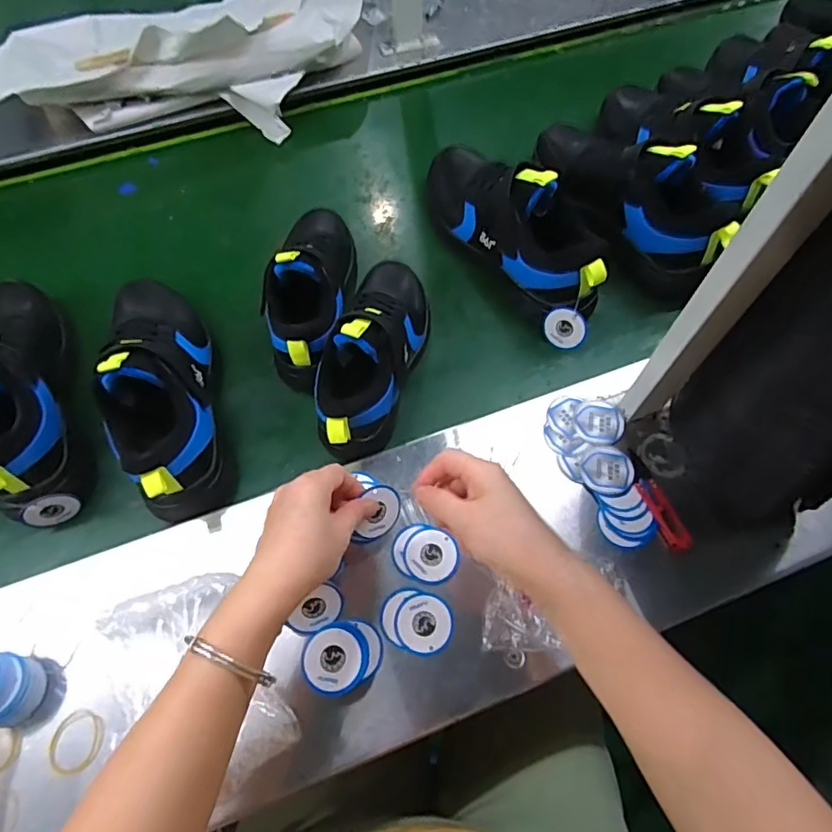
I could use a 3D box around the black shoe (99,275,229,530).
[{"bbox_3d":[-0.257,-0.046,0.535,0.092,0.126,0.295,-19,56,-7],"label":"black shoe"}]

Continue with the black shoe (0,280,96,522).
[{"bbox_3d":[-0.406,-0.036,0.536,0.084,0.128,0.281,-21,68,-8],"label":"black shoe"}]

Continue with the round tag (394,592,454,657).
[{"bbox_3d":[0.007,0.176,0.457,0.048,0.004,0.048,0,67,1],"label":"round tag"}]

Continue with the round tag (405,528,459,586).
[{"bbox_3d":[0.013,0.126,0.483,0.049,0.005,0.045,0,67,1],"label":"round tag"}]

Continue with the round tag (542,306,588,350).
[{"bbox_3d":[0.167,-0.098,0.604,0.049,0.049,0.012,48,39,4],"label":"round tag"}]

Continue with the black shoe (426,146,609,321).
[{"bbox_3d":[0.103,-0.229,0.620,0.090,0.124,0.279,-33,70,-13],"label":"black shoe"}]

